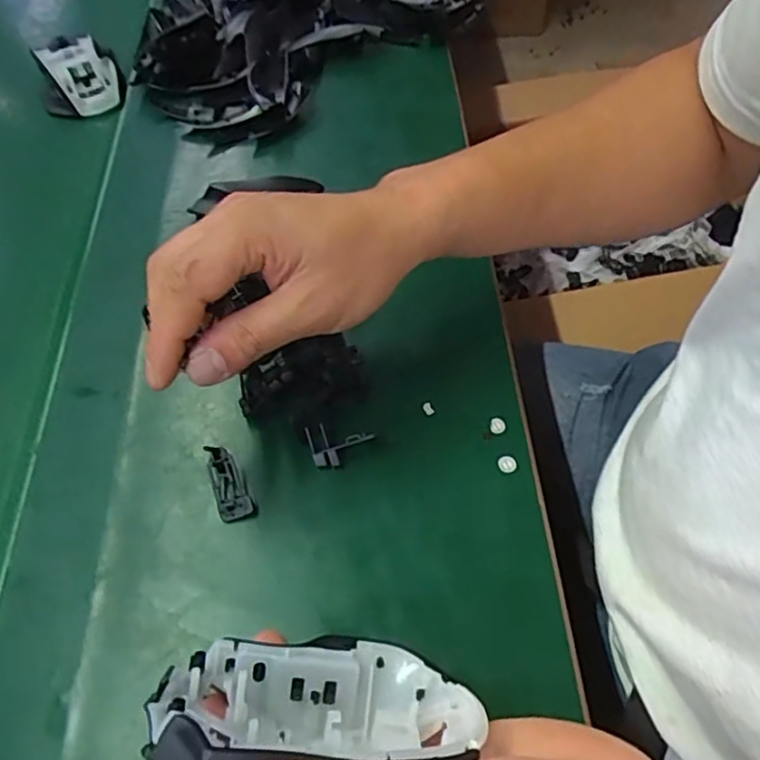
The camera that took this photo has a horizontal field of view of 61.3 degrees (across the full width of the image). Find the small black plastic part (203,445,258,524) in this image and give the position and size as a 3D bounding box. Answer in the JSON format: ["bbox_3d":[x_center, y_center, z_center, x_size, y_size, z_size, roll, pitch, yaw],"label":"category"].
[{"bbox_3d":[-0.087,0.058,0.365,0.019,0.024,0.040,-23,58,-12],"label":"small black plastic part"}]

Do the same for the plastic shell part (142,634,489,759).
[{"bbox_3d":[-0.022,0.115,0.230,0.112,0.068,0.053,-6,56,-1],"label":"plastic shell part"}]

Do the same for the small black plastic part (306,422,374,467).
[{"bbox_3d":[-0.023,0.036,0.383,0.036,0.018,0.026,-16,57,-8],"label":"small black plastic part"}]

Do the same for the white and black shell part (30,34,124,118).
[{"bbox_3d":[-0.272,-0.273,0.578,0.069,0.048,0.059,-22,58,-11],"label":"white and black shell part"}]

